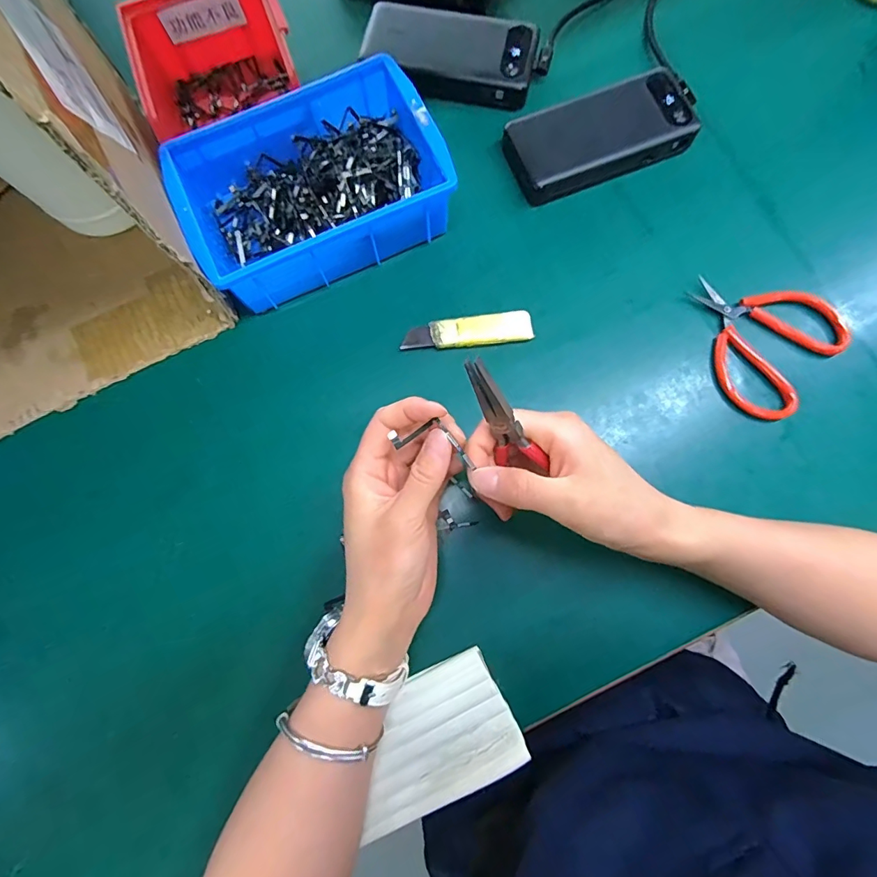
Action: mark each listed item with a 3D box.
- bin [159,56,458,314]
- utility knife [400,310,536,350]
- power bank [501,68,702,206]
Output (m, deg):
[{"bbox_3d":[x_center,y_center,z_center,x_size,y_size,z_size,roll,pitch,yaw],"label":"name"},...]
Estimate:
[{"bbox_3d":[-0.102,-0.206,0.377,0.196,0.063,0.141,-25,78,-4],"label":"bin"},{"bbox_3d":[0.024,-0.087,0.379,0.105,0.009,0.025,-8,78,0],"label":"utility knife"},{"bbox_3d":[0.139,-0.262,0.400,0.155,0.030,0.066,-19,78,-3],"label":"power bank"}]

